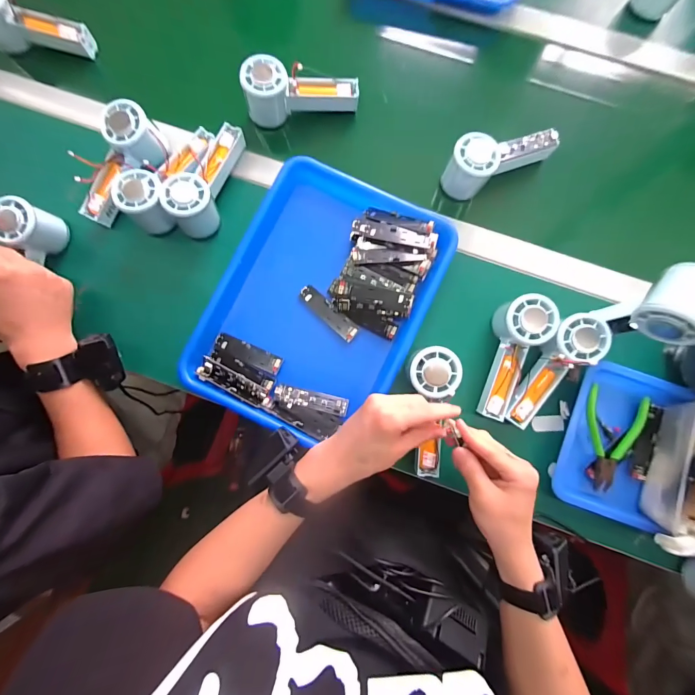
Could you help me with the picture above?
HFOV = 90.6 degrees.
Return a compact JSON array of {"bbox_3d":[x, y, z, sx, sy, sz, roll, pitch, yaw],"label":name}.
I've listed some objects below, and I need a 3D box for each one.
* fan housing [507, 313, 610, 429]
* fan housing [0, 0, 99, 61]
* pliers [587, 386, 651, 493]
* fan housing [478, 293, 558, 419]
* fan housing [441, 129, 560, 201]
[{"bbox_3d":[0.240,0.028,0.402,0.056,0.046,0.148,34,87,5],"label":"fan housing"},{"bbox_3d":[-0.436,-0.443,0.481,0.139,0.084,0.056,15,83,2],"label":"fan housing"},{"bbox_3d":[0.312,0.110,0.412,0.073,0.017,0.120,18,83,2],"label":"pliers"},{"bbox_3d":[0.197,0.009,0.418,0.060,0.052,0.149,16,100,3],"label":"fan housing"},{"bbox_3d":[0.199,-0.250,0.446,0.147,0.063,0.053,-25,83,-3],"label":"fan housing"}]

